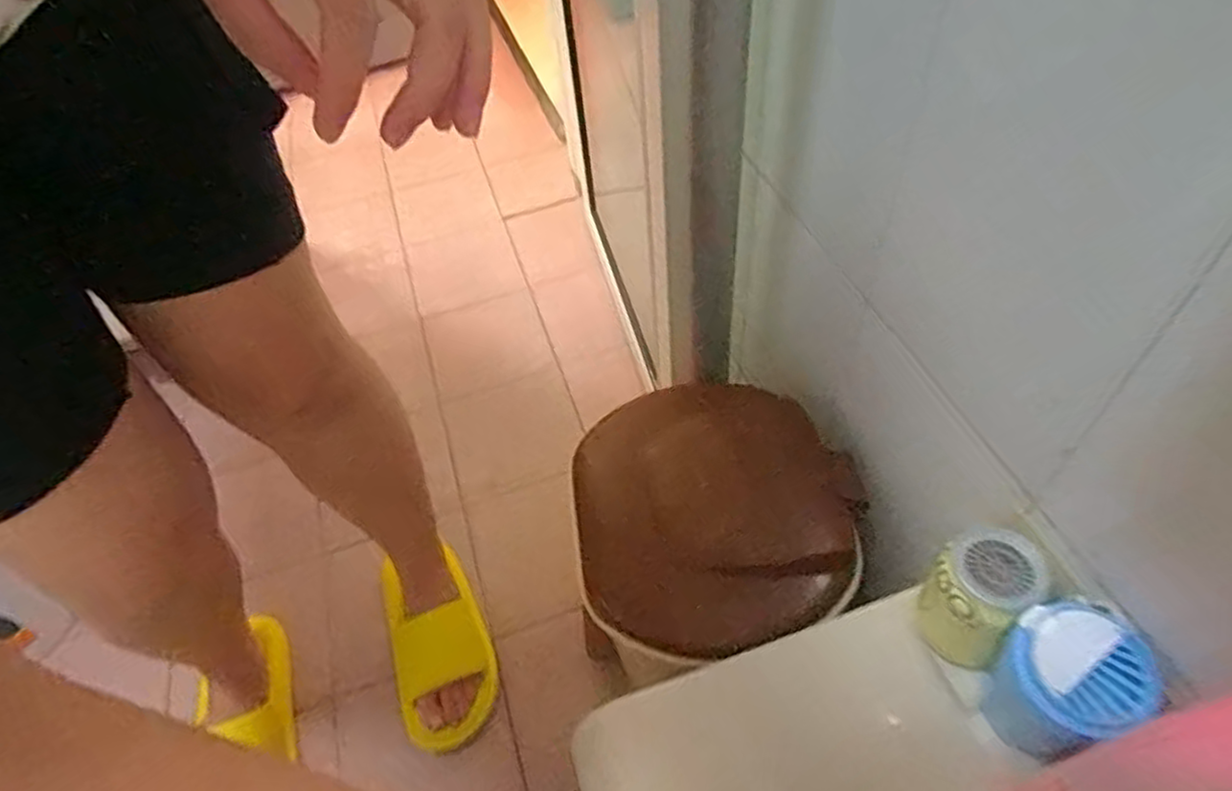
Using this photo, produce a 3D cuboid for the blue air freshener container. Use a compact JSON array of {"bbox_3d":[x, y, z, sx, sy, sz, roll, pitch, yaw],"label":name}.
[{"bbox_3d":[0.268,0.178,0.435,0.058,0.111,0.072,-34,56,-20],"label":"blue air freshener container"}]

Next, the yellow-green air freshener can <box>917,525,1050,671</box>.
[{"bbox_3d":[0.242,0.132,0.477,0.058,0.097,0.063,-3,51,4],"label":"yellow-green air freshener can"}]

